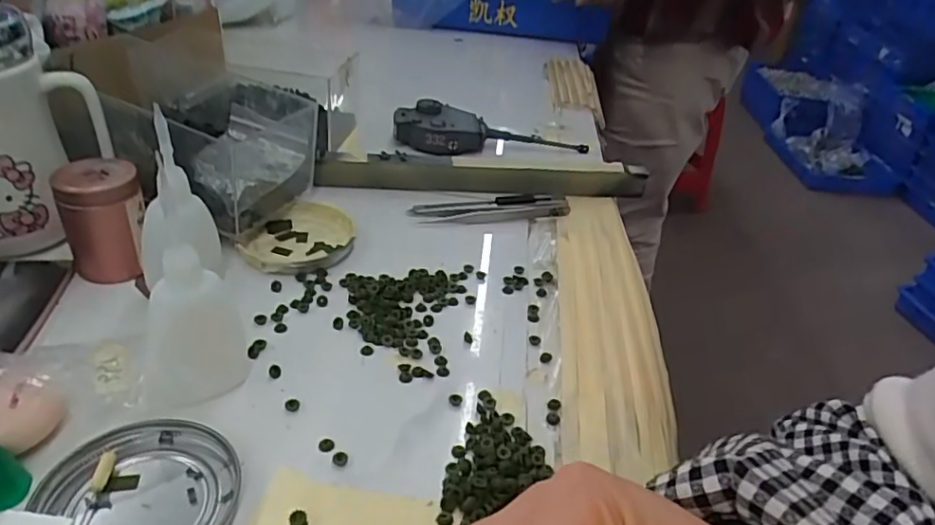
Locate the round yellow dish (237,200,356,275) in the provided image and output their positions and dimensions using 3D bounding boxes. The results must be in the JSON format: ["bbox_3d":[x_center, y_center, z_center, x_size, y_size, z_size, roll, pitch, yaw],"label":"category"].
[{"bbox_3d":[-0.117,-0.019,0.431,0.071,0.009,0.077,5,34,-4],"label":"round yellow dish"}]

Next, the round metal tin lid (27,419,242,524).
[{"bbox_3d":[-0.136,0.099,0.259,0.074,0.009,0.072,5,34,-4],"label":"round metal tin lid"}]

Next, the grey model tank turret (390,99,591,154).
[{"bbox_3d":[0.024,-0.126,0.590,0.185,0.030,0.045,5,35,-5],"label":"grey model tank turret"}]

